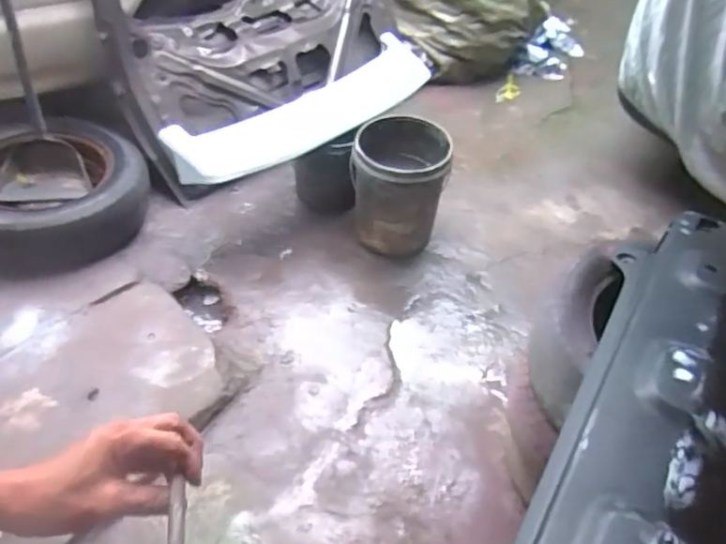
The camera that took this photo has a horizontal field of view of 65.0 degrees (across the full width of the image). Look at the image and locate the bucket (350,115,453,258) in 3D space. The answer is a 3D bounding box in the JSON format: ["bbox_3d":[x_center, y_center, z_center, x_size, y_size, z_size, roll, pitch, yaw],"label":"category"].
[{"bbox_3d":[0.110,-0.265,1.863,0.296,0.383,0.271,6,48,2],"label":"bucket"}]

